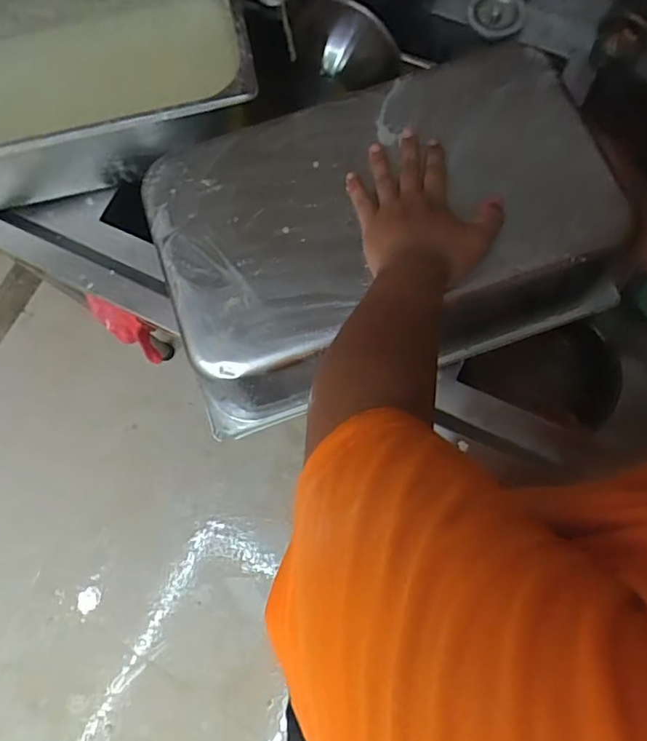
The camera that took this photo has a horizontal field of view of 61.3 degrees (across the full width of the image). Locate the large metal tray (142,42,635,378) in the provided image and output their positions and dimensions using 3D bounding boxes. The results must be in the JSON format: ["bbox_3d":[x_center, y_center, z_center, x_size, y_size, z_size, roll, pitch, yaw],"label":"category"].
[{"bbox_3d":[0.065,-0.153,0.615,0.466,0.138,0.286,-20,76,-3],"label":"large metal tray"}]

